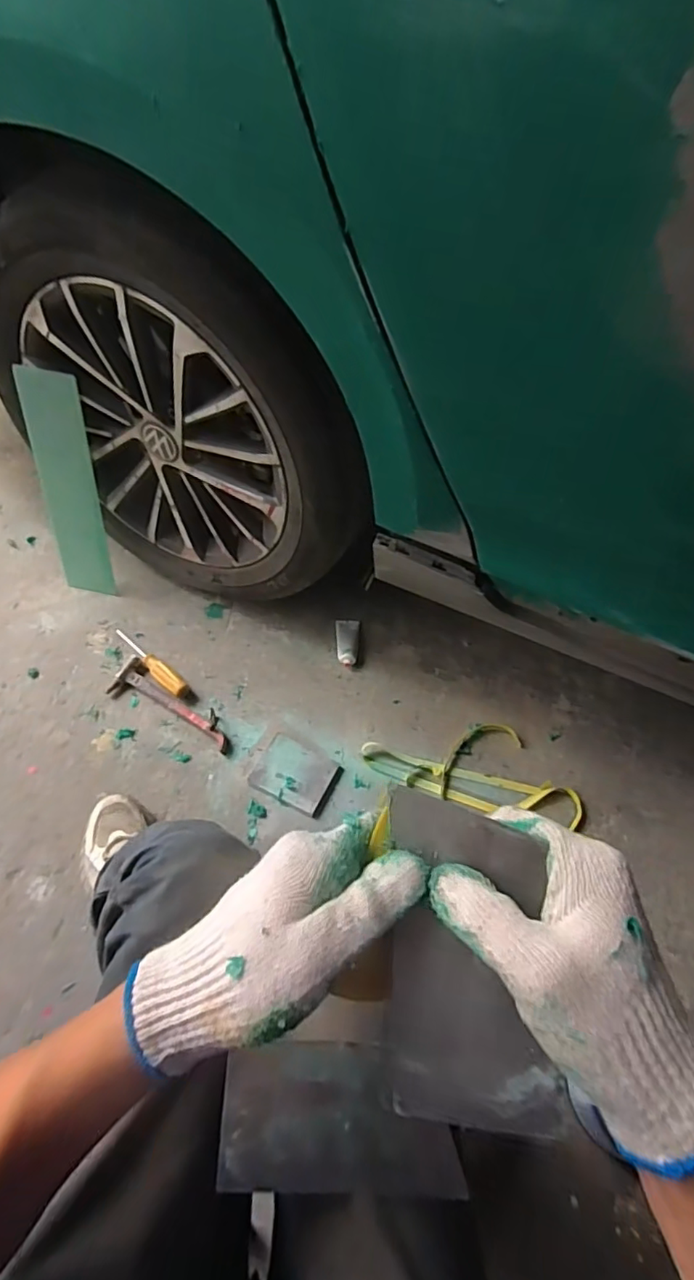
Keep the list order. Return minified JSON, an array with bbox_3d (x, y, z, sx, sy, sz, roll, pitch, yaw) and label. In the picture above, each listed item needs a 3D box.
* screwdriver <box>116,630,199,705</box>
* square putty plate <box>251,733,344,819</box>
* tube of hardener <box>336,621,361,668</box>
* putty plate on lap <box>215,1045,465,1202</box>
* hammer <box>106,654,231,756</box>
[{"bbox_3d":[-0.341,0.045,0.998,0.214,0.023,0.034,35,60,19],"label":"screwdriver"},{"bbox_3d":[-0.081,0.215,0.919,0.126,0.010,0.099,24,57,12],"label":"square putty plate"},{"bbox_3d":[0.002,0.002,1.069,0.044,0.026,0.108,4,55,-2],"label":"tube of hardener"},{"bbox_3d":[-0.004,0.287,0.345,0.138,0.004,0.071,2,66,0],"label":"putty plate on lap"},{"bbox_3d":[-0.294,0.115,0.960,0.239,0.022,0.071,29,58,15],"label":"hammer"}]

